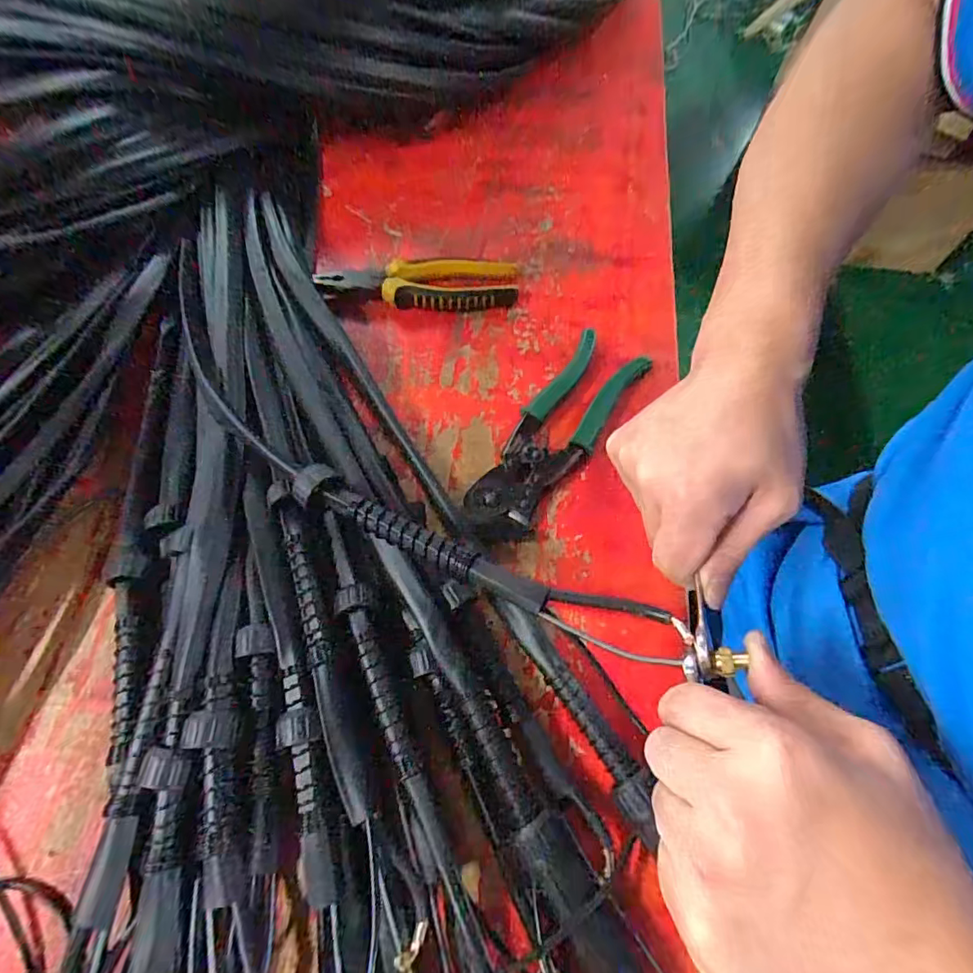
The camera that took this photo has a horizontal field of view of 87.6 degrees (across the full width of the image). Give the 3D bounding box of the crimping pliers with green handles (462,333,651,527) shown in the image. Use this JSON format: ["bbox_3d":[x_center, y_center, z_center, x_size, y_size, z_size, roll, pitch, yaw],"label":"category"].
[{"bbox_3d":[0.061,-0.049,0.429,0.064,0.017,0.207,31,68,15],"label":"crimping pliers with green handles"}]

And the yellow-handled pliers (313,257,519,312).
[{"bbox_3d":[-0.064,-0.193,0.493,0.191,0.024,0.060,-7,64,-3],"label":"yellow-handled pliers"}]

